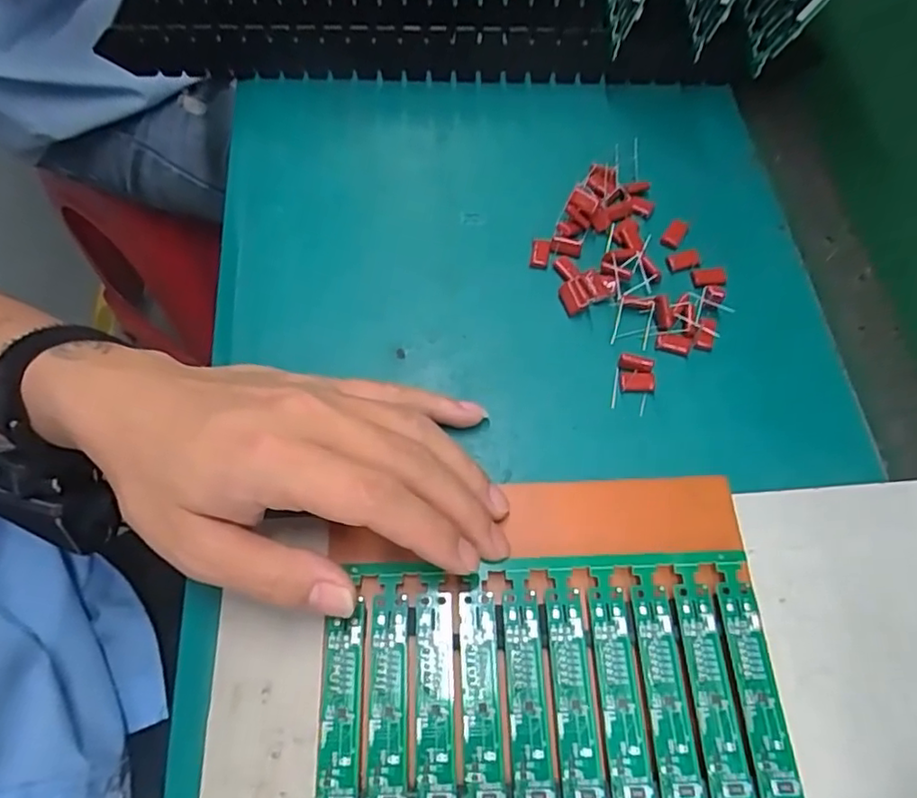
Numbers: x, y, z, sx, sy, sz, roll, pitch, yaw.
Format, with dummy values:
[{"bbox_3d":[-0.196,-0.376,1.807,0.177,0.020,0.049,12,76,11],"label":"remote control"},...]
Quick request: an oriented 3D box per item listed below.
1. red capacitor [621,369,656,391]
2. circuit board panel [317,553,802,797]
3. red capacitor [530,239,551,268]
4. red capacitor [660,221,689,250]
[{"bbox_3d":[0.084,-0.008,0.295,0.016,0.005,0.010,6,64,4],"label":"red capacitor"},{"bbox_3d":[0.034,0.118,0.224,0.162,0.007,0.118,-2,63,0],"label":"circuit board panel"},{"bbox_3d":[0.043,-0.076,0.329,0.009,0.005,0.015,11,64,7],"label":"red capacitor"},{"bbox_3d":[0.114,-0.087,0.329,0.010,0.004,0.019,30,68,15],"label":"red capacitor"}]

